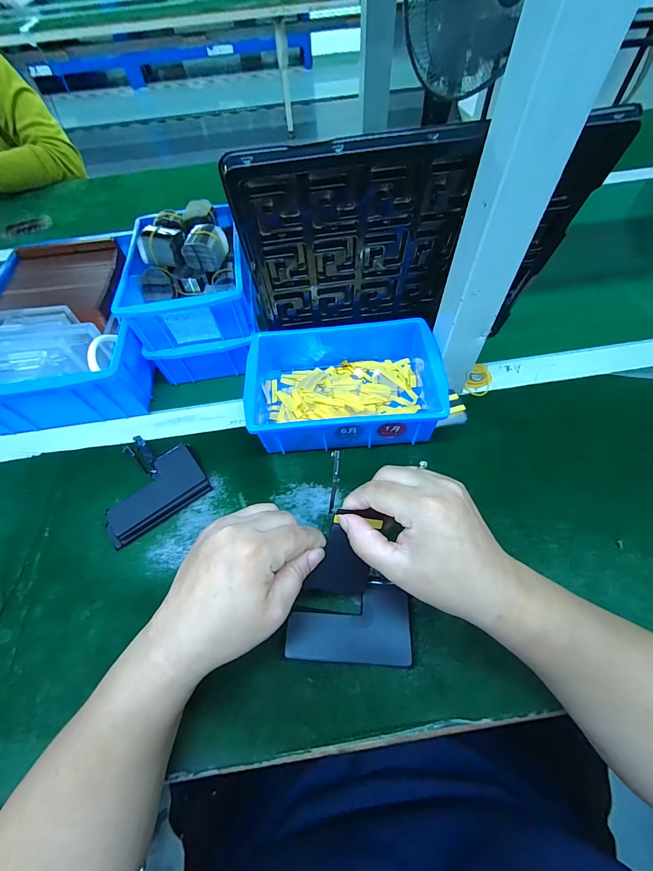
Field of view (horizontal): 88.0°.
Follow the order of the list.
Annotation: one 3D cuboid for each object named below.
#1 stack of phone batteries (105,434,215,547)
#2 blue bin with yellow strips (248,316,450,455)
[{"bbox_3d":[-0.189,0.045,0.359,0.102,0.020,0.103,-31,60,-17],"label":"stack of phone batteries"},{"bbox_3d":[0.018,-0.057,0.385,0.197,0.074,0.141,-3,56,1],"label":"blue bin with yellow strips"}]

